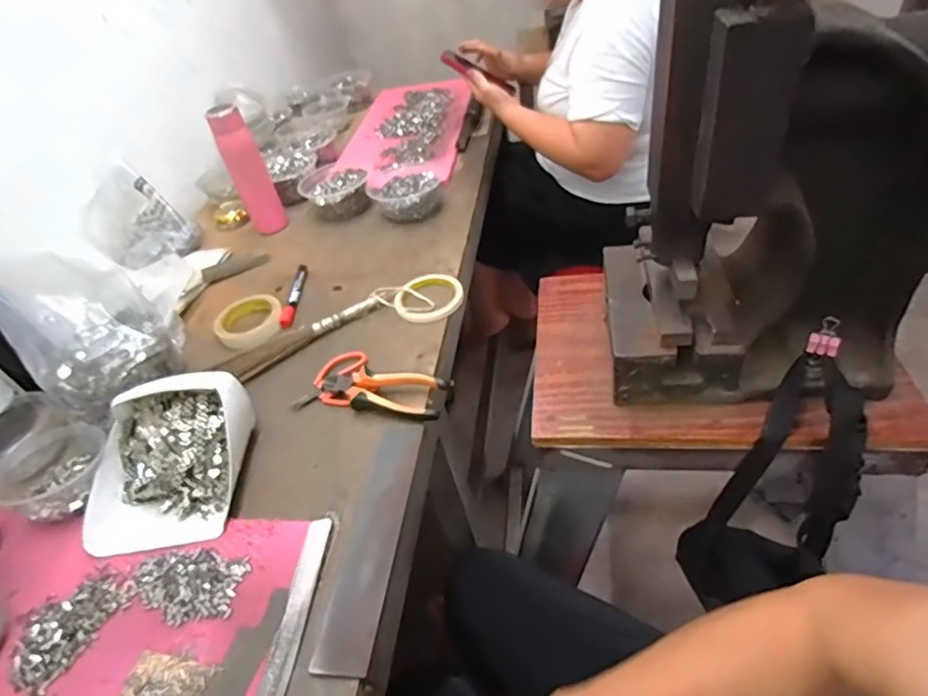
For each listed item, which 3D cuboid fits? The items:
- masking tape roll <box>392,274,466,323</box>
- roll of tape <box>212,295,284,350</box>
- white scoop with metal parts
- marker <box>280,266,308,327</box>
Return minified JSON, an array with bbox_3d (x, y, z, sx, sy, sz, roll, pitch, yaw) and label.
[{"bbox_3d":[-0.049,-0.075,0.763,0.099,0.010,0.096,2,45,17],"label":"masking tape roll"},{"bbox_3d":[-0.312,-0.036,0.785,0.097,0.025,0.099,-8,43,7],"label":"roll of tape"},{"bbox_3d":[-0.317,0.115,0.561,0.160,0.078,0.164,-9,43,0],"label":"white scoop with metal parts"},{"bbox_3d":[-0.263,-0.088,0.828,0.018,0.011,0.155,-9,42,6],"label":"marker"}]

